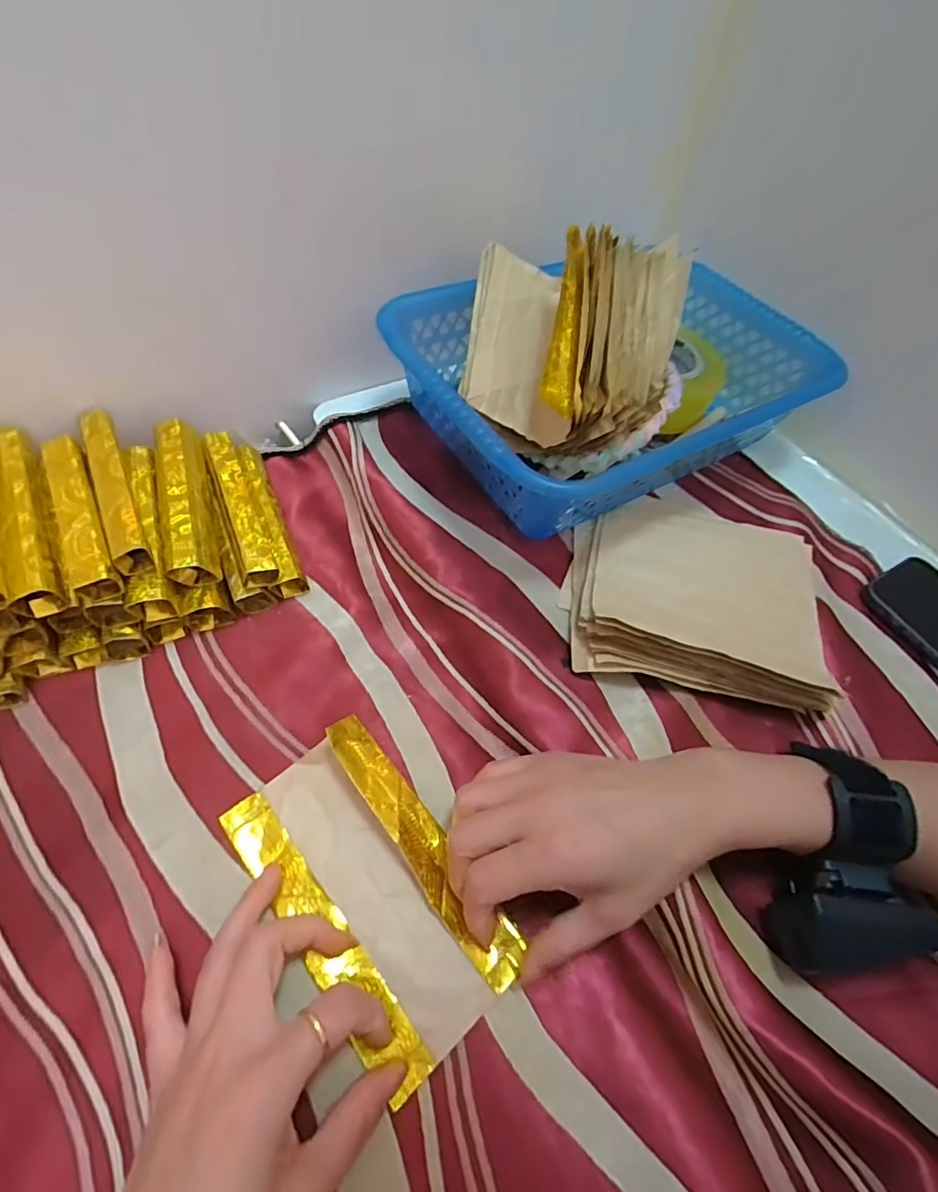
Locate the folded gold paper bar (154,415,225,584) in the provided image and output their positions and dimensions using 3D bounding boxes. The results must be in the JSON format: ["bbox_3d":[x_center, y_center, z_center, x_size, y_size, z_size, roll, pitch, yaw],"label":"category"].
[{"bbox_3d":[-0.185,-0.065,0.352,0.027,0.027,0.126,-13,59,-15],"label":"folded gold paper bar"}]

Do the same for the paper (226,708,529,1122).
[{"bbox_3d":[-0.048,0.140,0.264,0.084,0.032,0.149,-35,65,-24],"label":"paper"}]

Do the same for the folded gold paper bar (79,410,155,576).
[{"bbox_3d":[-0.217,-0.067,0.329,0.019,0.018,0.133,-22,61,-19],"label":"folded gold paper bar"}]

